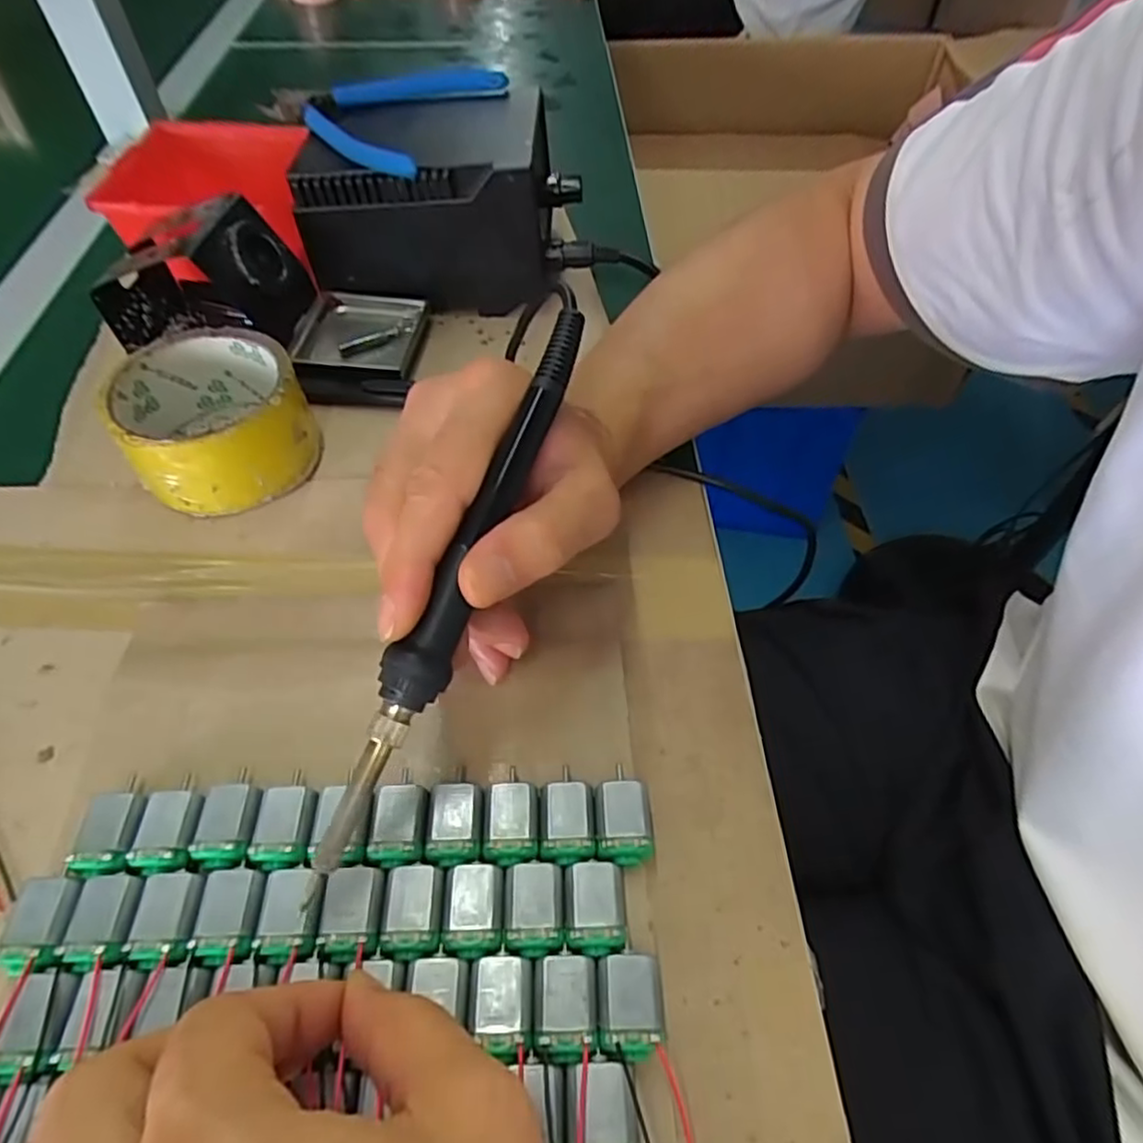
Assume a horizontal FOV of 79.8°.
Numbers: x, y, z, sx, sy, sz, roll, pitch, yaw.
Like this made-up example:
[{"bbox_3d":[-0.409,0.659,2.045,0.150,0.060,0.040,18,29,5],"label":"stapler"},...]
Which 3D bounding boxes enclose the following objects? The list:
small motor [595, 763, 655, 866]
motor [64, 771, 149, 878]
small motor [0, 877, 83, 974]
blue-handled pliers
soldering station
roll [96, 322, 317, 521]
[{"bbox_3d":[0.018,0.088,0.241,0.019,0.015,0.030,0,52,-3],"label":"small motor"},{"bbox_3d":[-0.156,0.090,0.235,0.019,0.016,0.030,0,52,-4],"label":"motor"},{"bbox_3d":[-0.166,0.113,0.219,0.019,0.016,0.026,0,52,-4],"label":"small motor"},{"bbox_3d":[-0.121,-0.276,0.406,0.133,0.019,0.122,19,56,14],"label":"blue-handled pliers"},{"bbox_3d":[-0.080,-0.231,0.433,0.158,0.097,0.121,-2,54,-3],"label":"soldering station"},{"bbox_3d":[-0.175,-0.074,0.337,0.081,0.048,0.083,0,54,0],"label":"roll"}]

